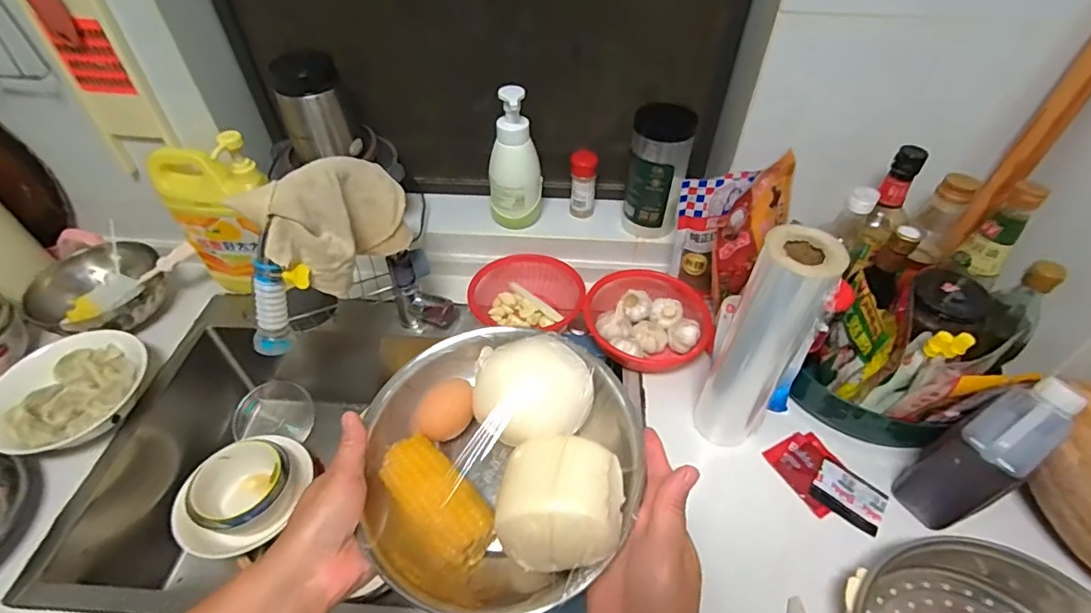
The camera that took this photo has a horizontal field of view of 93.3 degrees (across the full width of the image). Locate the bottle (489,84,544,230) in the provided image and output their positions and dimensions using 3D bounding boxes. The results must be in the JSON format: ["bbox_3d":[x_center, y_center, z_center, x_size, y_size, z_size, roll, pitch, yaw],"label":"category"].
[{"bbox_3d":[-0.044,-0.208,0.756,0.057,0.214,0.061,33,55,26],"label":"bottle"}]

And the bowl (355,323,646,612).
[{"bbox_3d":[-0.038,0.114,0.391,0.209,0.094,0.197,0,47,0],"label":"bowl"}]

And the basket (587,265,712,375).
[{"bbox_3d":[0.149,0.019,0.751,0.176,0.047,0.156,9,48,8],"label":"basket"}]

